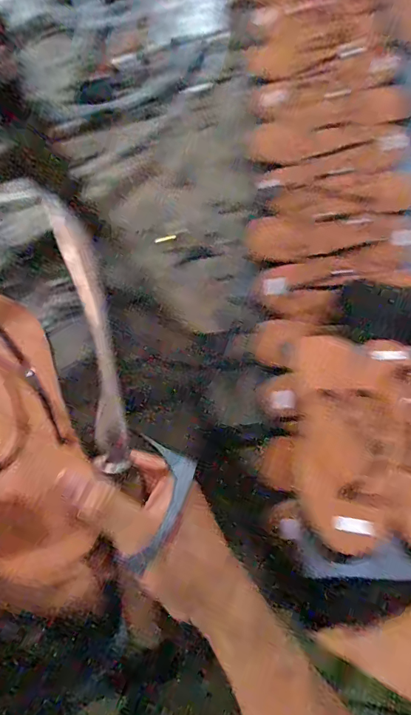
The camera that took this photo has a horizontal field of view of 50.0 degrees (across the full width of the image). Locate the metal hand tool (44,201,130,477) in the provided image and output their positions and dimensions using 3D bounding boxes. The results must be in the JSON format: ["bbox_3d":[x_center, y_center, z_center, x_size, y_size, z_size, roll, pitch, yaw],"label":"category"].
[{"bbox_3d":[-0.072,-0.010,0.282,0.022,0.007,0.172,-10,99,-4],"label":"metal hand tool"}]

